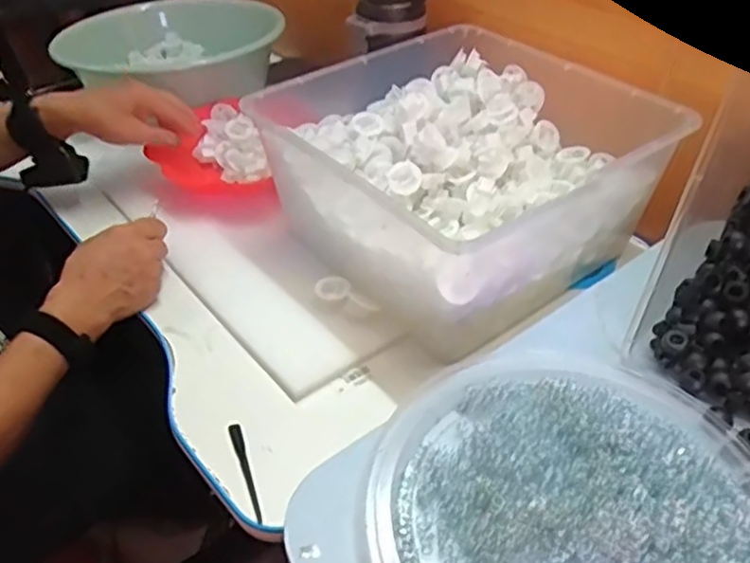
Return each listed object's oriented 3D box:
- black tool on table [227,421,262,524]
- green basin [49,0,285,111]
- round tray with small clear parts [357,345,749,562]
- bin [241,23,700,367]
[{"bbox_3d":[-0.094,0.139,0.502,0.009,0.008,0.089,-17,45,-15],"label":"black tool on table"},{"bbox_3d":[-0.269,-0.311,0.953,0.290,0.087,0.276,-1,43,1],"label":"green basin"},{"bbox_3d":[0.118,0.128,0.393,0.233,0.021,0.232,-1,43,1],"label":"round tray with small clear parts"},{"bbox_3d":[0.084,-0.109,0.662,0.300,0.125,0.299,-27,49,-25],"label":"bin"}]

